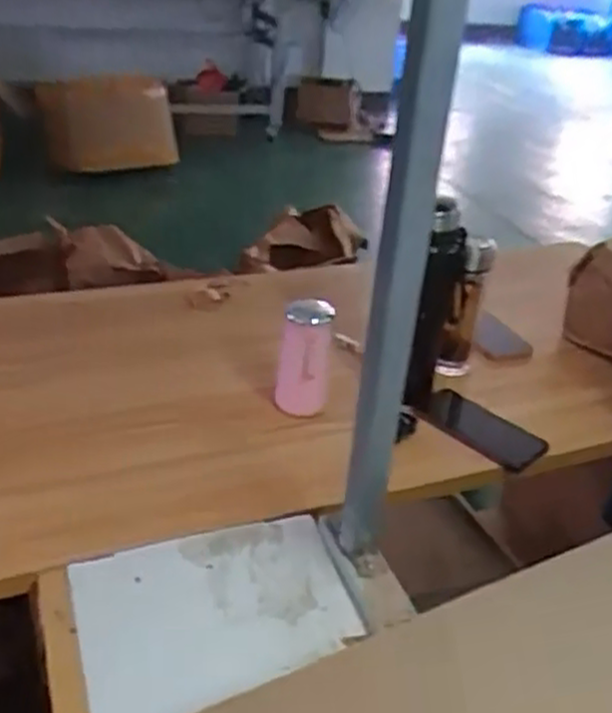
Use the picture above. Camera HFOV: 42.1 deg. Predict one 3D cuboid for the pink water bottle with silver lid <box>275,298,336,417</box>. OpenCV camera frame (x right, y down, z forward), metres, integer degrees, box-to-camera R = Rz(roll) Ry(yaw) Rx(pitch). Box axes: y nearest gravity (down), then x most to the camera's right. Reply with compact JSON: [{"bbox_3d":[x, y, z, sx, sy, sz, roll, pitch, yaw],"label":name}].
[{"bbox_3d":[-0.002,0.010,0.984,0.067,0.146,0.058,8,30,6],"label":"pink water bottle with silver lid"}]

